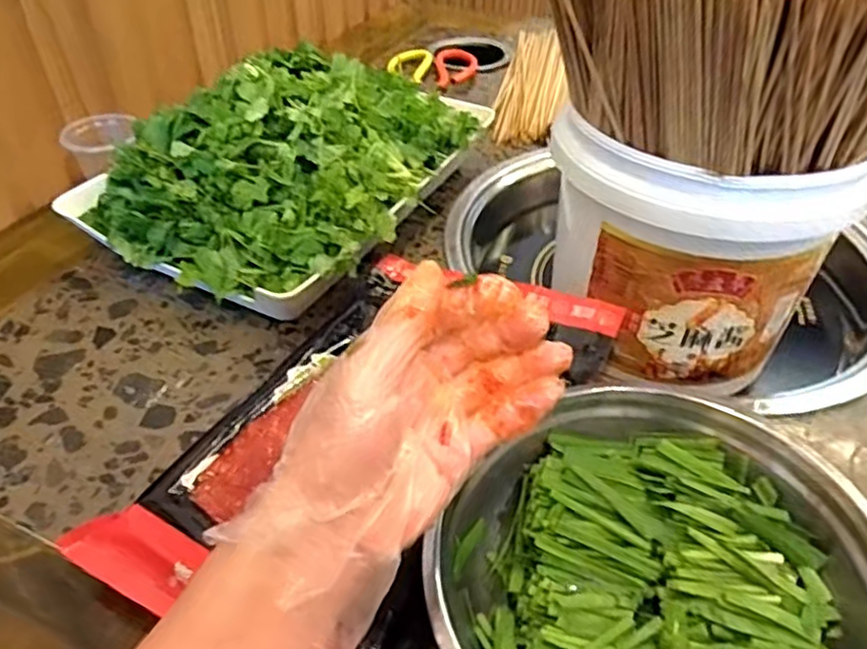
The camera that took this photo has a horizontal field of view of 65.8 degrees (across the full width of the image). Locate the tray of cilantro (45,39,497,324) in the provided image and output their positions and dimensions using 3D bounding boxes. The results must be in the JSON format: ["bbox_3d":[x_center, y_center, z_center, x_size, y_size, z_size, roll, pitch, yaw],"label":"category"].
[{"bbox_3d":[-0.121,-0.148,0.569,0.234,0.099,0.297,20,46,21],"label":"tray of cilantro"}]

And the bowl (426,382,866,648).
[{"bbox_3d":[0.110,0.128,0.323,0.198,0.054,0.200,1,42,-1],"label":"bowl"}]

